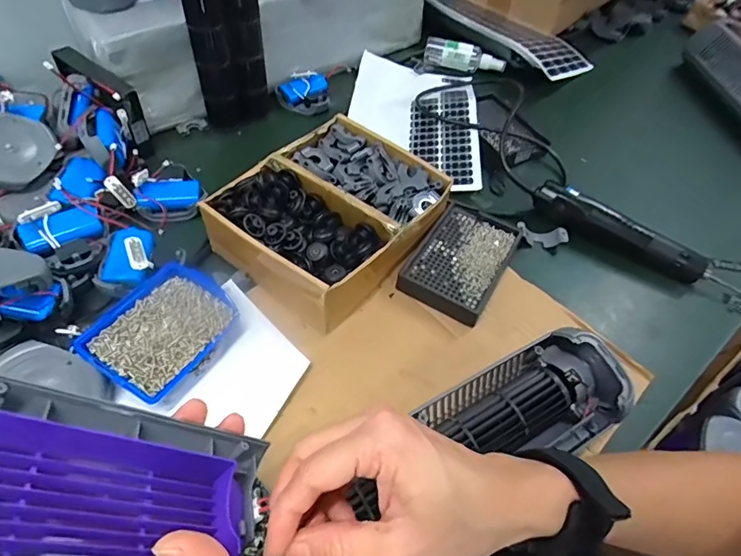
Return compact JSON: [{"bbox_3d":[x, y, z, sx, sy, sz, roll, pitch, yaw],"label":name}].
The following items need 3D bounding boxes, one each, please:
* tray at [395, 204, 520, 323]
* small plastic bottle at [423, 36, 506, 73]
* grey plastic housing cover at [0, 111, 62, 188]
[{"bbox_3d":[0.099,-0.023,0.497,0.090,0.020,0.141,27,54,15],"label":"tray"},{"bbox_3d":[0.155,-0.364,0.763,0.133,0.040,0.034,18,52,8],"label":"small plastic bottle"},{"bbox_3d":[-0.374,-0.140,0.486,0.073,0.014,0.075,-37,103,-30],"label":"grey plastic housing cover"}]

